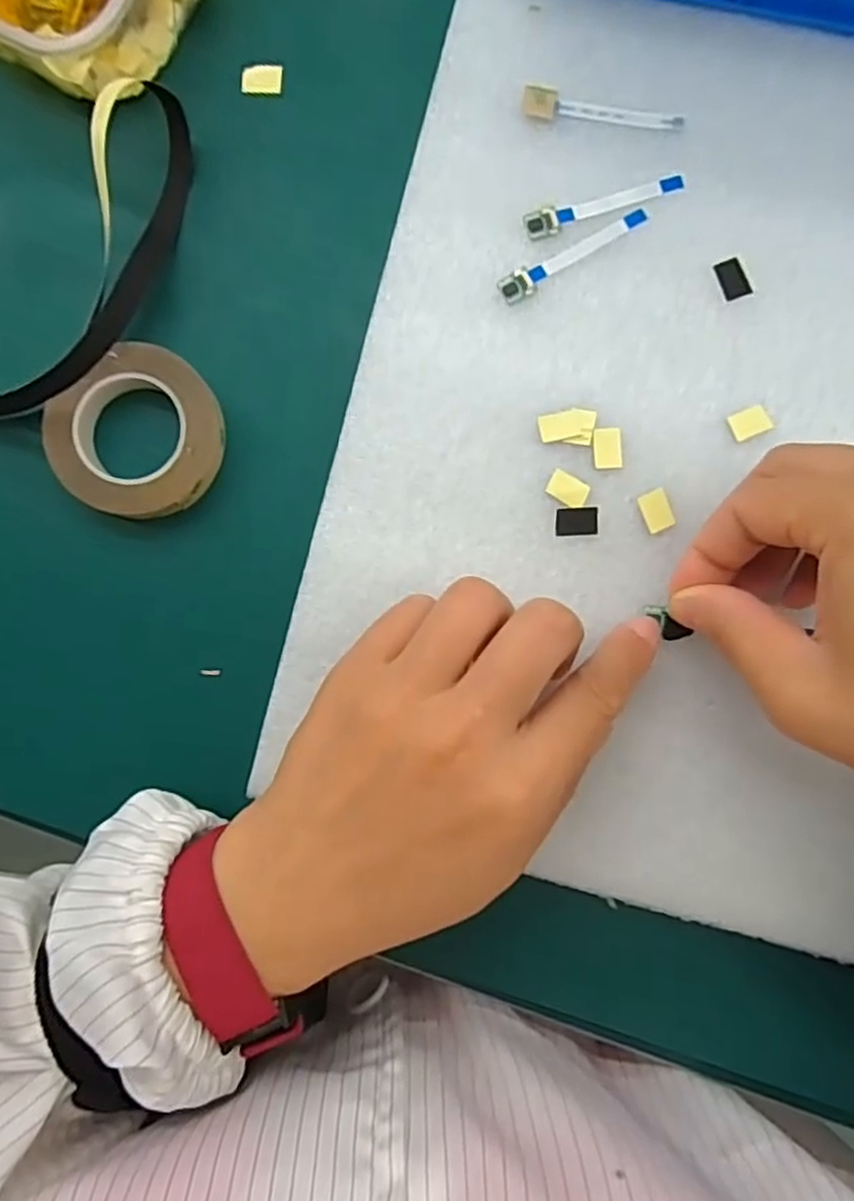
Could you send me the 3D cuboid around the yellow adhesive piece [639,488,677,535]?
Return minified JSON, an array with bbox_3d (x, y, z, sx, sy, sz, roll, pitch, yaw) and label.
[{"bbox_3d":[0.083,-0.032,0.247,0.010,0.004,0.014,-21,86,0],"label":"yellow adhesive piece"}]

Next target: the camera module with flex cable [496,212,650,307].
[{"bbox_3d":[0.055,-0.127,0.252,0.061,0.004,0.011,-26,86,0],"label":"camera module with flex cable"}]

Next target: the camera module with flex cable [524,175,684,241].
[{"bbox_3d":[0.065,-0.146,0.253,0.061,0.004,0.010,-17,86,1],"label":"camera module with flex cable"}]

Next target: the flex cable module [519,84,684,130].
[{"bbox_3d":[0.065,-0.182,0.254,0.059,0.004,0.011,7,87,2],"label":"flex cable module"}]

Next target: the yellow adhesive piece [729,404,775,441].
[{"bbox_3d":[0.117,-0.064,0.248,0.014,0.004,0.010,-24,86,0],"label":"yellow adhesive piece"}]

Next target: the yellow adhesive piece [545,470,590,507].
[{"bbox_3d":[0.051,-0.040,0.248,0.014,0.004,0.010,30,88,3],"label":"yellow adhesive piece"}]

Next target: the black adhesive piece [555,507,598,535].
[{"bbox_3d":[0.054,-0.029,0.248,0.015,0.004,0.010,-2,86,2],"label":"black adhesive piece"}]

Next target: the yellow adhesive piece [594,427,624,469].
[{"bbox_3d":[0.066,-0.055,0.248,0.010,0.004,0.015,-1,86,2],"label":"yellow adhesive piece"}]

